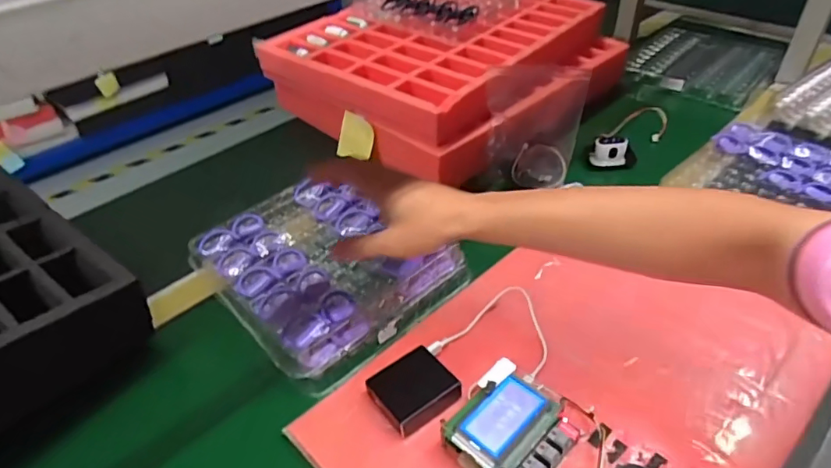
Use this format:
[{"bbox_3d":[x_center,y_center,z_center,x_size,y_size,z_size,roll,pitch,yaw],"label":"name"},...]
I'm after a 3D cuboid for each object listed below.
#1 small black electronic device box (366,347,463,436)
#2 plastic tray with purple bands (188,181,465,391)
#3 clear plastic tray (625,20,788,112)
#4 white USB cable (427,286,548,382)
[{"bbox_3d":[-0.003,0.156,0.531,0.076,0.022,0.065,-27,46,-24],"label":"small black electronic device box"},{"bbox_3d":[-0.111,0.035,0.663,0.245,0.072,0.263,-34,50,-30],"label":"plastic tray with purple bands"},{"bbox_3d":[0.617,-0.374,1.117,0.265,0.035,0.367,23,48,27],"label":"clear plastic tray"},{"bbox_3d":[0.090,0.104,0.583,0.118,0.025,0.111,16,45,20],"label":"white USB cable"}]

